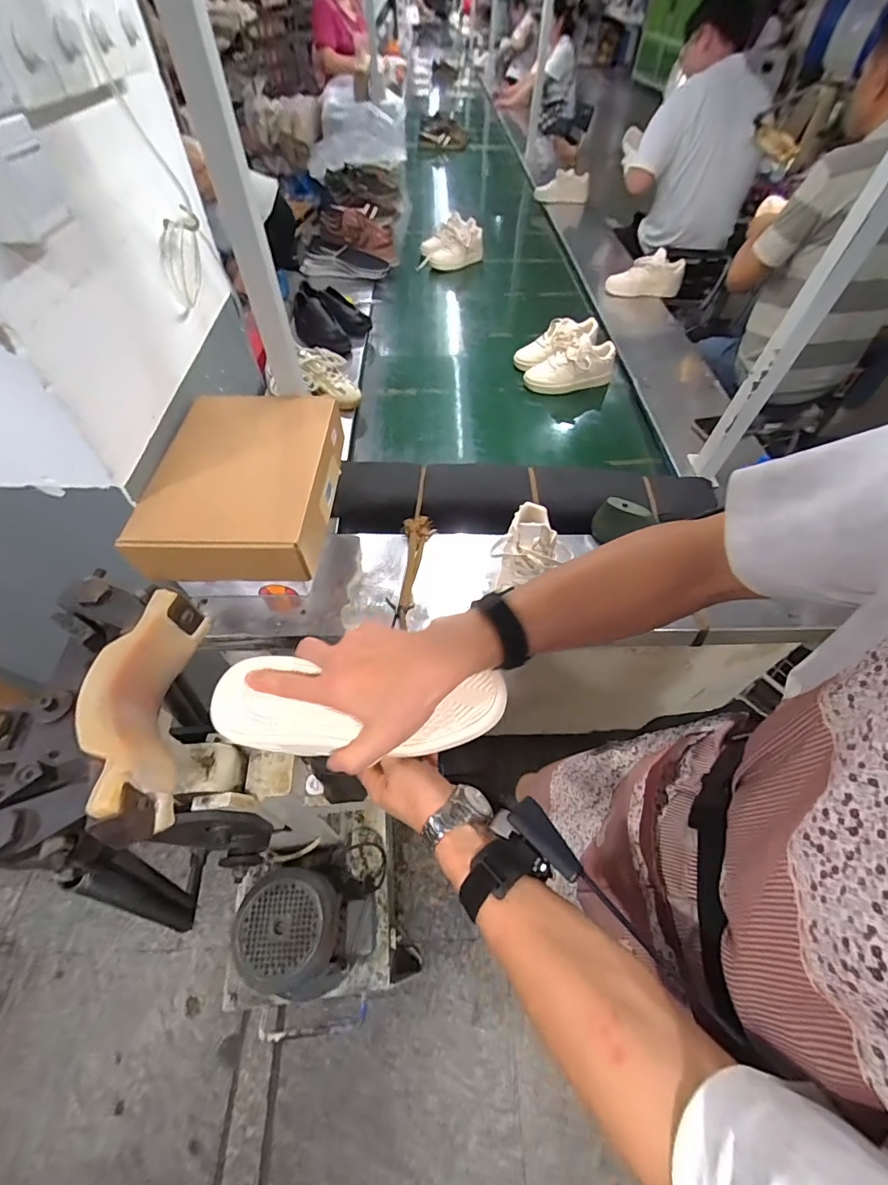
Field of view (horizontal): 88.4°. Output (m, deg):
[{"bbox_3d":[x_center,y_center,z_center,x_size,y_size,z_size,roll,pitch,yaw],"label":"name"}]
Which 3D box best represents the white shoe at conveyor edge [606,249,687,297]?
[{"bbox_3d":[0.677,-1.061,1.534,0.242,0.121,0.090,10,52,7],"label":"white shoe at conveyor edge"}]

